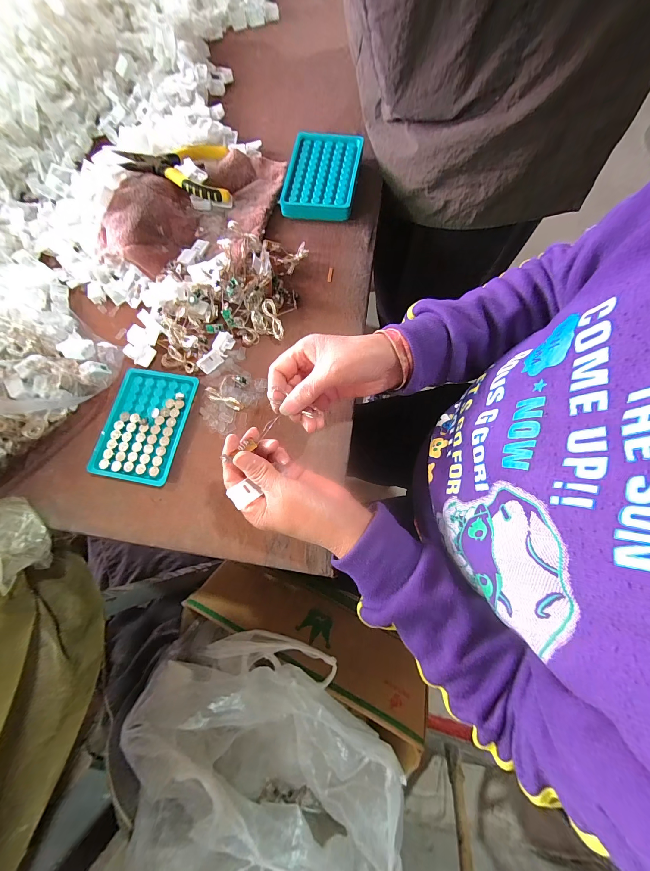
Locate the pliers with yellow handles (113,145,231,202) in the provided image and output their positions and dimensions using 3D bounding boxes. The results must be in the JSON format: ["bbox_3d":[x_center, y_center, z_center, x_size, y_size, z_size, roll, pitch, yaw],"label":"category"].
[{"bbox_3d":[-0.208,-0.370,0.429,0.142,0.035,0.088,-5,74,3],"label":"pliers with yellow handles"}]

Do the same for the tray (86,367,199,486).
[{"bbox_3d":[-0.211,-0.014,0.356,0.096,0.013,0.130,10,75,7],"label":"tray"}]

